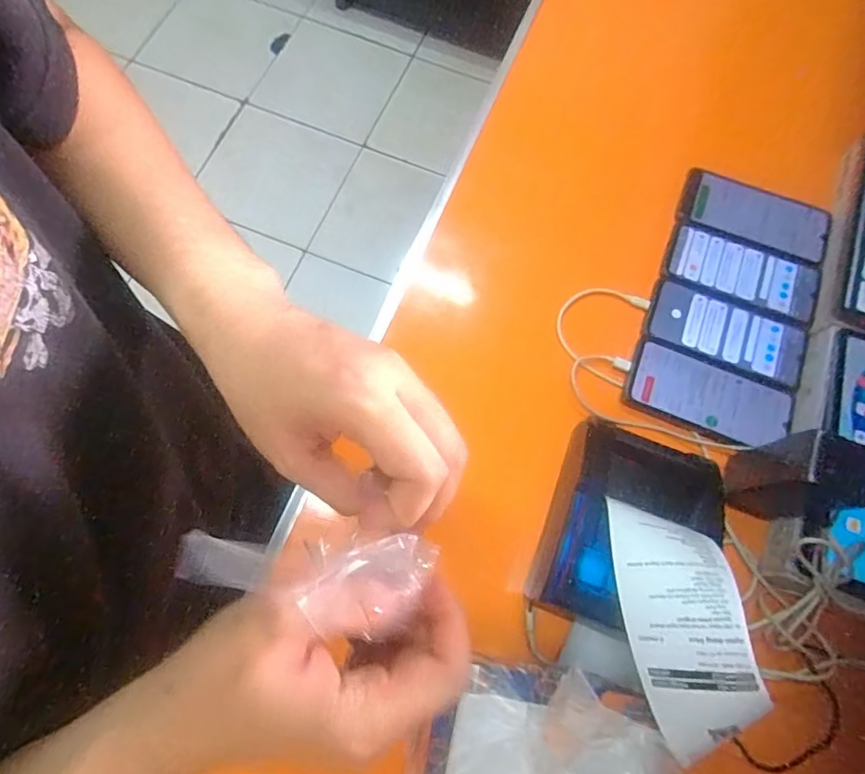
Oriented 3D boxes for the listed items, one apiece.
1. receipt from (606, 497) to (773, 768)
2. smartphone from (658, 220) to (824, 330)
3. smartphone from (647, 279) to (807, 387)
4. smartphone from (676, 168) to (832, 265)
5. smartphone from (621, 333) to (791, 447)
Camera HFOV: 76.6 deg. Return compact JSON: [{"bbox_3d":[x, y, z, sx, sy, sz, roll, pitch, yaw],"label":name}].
[{"bbox_3d":[0.170,0.171,0.383,0.078,0.070,0.183,-5,73,-4],"label":"receipt"},{"bbox_3d":[0.332,-0.126,0.591,0.155,0.012,0.073,24,78,9],"label":"smartphone"},{"bbox_3d":[0.305,-0.058,0.572,0.156,0.016,0.075,25,74,5],"label":"smartphone"},{"bbox_3d":[0.356,-0.191,0.608,0.154,0.010,0.073,22,79,12],"label":"smartphone"},{"bbox_3d":[0.274,0.010,0.547,0.154,0.008,0.080,23,71,12],"label":"smartphone"}]

